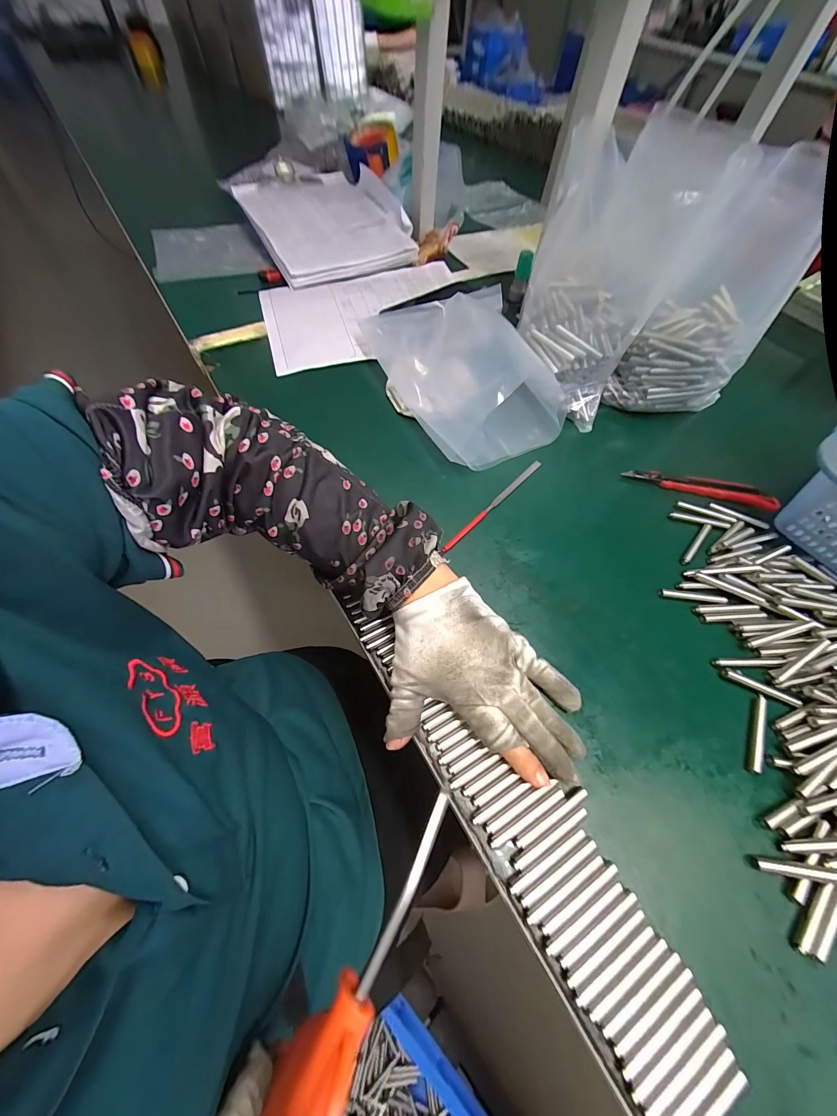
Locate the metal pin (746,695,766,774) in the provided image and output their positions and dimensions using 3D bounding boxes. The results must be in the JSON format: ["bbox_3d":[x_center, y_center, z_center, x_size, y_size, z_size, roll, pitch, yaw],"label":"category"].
[{"bbox_3d":[0.257,0.132,0.275,0.009,0.007,0.059,29,63,13],"label":"metal pin"}]

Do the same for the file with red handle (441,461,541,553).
[{"bbox_3d":[0.079,-0.056,0.372,0.007,0.011,0.161,40,66,18],"label":"file with red handle"}]

